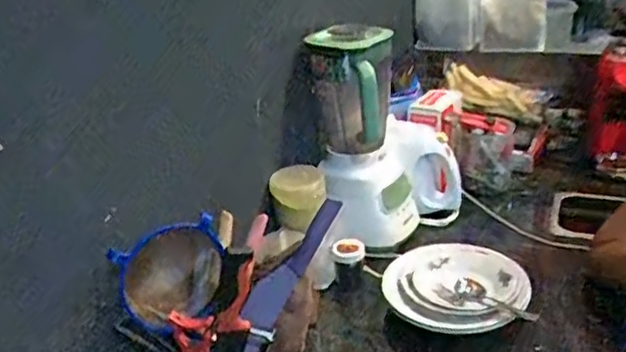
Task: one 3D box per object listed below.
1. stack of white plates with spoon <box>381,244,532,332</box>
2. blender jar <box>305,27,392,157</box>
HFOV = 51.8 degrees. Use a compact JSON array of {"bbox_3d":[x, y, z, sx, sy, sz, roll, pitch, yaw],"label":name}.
[{"bbox_3d":[0.226,0.165,1.015,0.224,0.029,0.180,2,34,2],"label":"stack of white plates with spoon"},{"bbox_3d":[0.068,-0.150,1.107,0.141,0.194,0.165,-1,26,9],"label":"blender jar"}]

